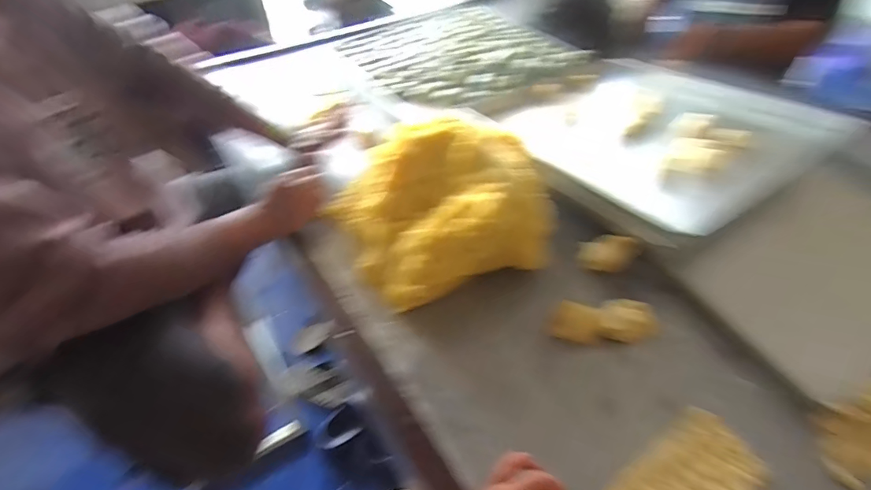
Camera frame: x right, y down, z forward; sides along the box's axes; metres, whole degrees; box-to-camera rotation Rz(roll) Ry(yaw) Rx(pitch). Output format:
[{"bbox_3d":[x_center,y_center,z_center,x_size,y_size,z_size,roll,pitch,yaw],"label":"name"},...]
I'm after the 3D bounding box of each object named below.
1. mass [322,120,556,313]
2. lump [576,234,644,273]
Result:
[{"bbox_3d":[0.007,-0.051,0.627,0.308,0.177,0.213,-13,50,-8],"label":"mass"},{"bbox_3d":[0.256,0.010,0.651,0.075,0.049,0.048,15,51,15],"label":"lump"}]

